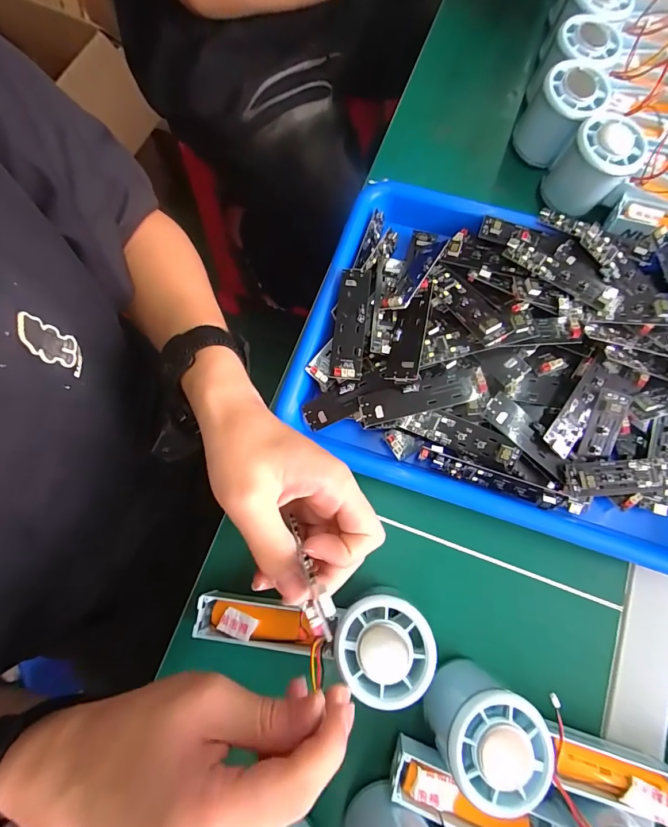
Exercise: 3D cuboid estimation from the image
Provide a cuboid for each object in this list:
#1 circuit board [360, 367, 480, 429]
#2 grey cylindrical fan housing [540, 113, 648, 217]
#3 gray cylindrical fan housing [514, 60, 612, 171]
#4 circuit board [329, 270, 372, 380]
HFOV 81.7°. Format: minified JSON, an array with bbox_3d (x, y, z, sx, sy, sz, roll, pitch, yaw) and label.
[{"bbox_3d":[0.062,-0.012,0.282,0.085,0.009,0.025,-12,76,-3],"label":"circuit board"},{"bbox_3d":[0.222,-0.211,0.334,0.055,0.063,0.056,0,76,0],"label":"grey cylindrical fan housing"},{"bbox_3d":[0.203,-0.268,0.350,0.056,0.062,0.053,0,76,0],"label":"gray cylindrical fan housing"},{"bbox_3d":[0.014,-0.071,0.304,0.024,0.011,0.092,6,76,1],"label":"circuit board"}]

